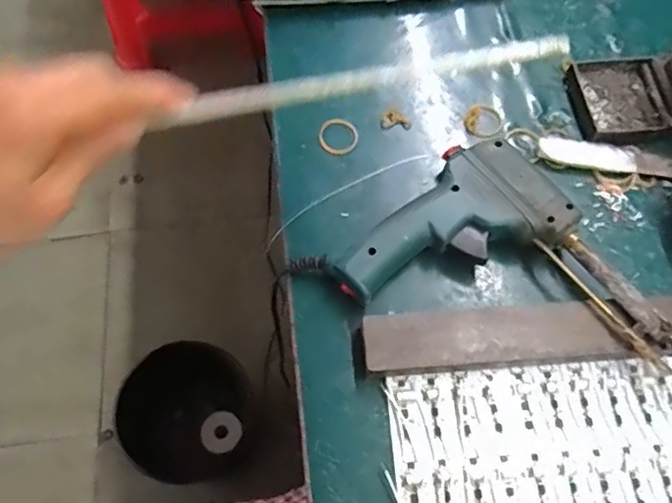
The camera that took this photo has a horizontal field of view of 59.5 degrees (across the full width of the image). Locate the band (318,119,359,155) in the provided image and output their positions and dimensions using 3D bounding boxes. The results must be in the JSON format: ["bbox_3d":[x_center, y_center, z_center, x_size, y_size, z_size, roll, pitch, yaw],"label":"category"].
[{"bbox_3d":[0.002,-0.085,0.435,0.029,0.006,0.029,1,64,-1],"label":"band"}]

